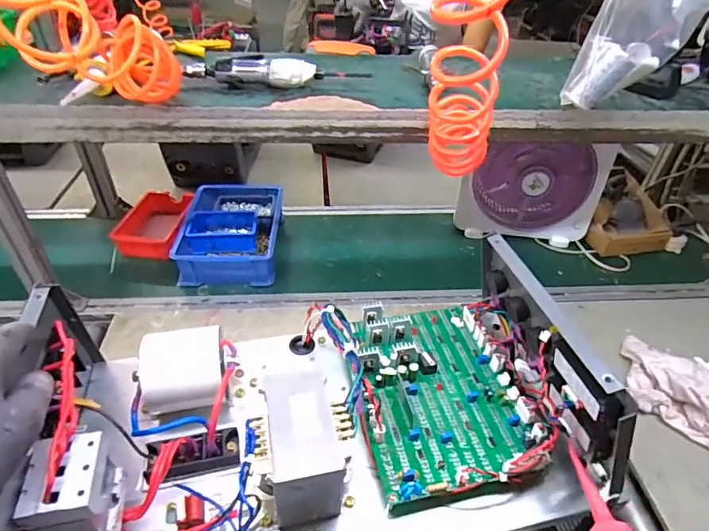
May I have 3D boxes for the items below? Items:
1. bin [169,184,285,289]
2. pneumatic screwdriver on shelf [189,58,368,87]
[{"bbox_3d":[-0.276,-0.077,1.051,0.210,0.083,0.292,0,39,-3],"label":"bin"},{"bbox_3d":[-0.127,-0.323,0.760,0.291,0.035,0.040,-3,40,-7],"label":"pneumatic screwdriver on shelf"}]

